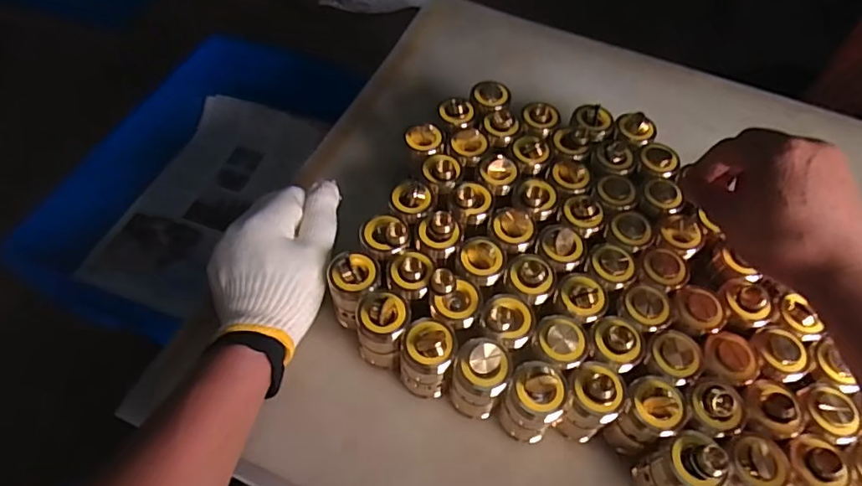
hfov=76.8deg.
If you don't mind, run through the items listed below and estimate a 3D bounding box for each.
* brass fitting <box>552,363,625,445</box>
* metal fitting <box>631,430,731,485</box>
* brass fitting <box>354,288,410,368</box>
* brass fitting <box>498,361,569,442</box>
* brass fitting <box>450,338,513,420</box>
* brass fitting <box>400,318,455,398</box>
[{"bbox_3d":[0.112,0.112,0.385,0.035,0.071,0.037,2,57,-2],"label":"brass fitting"},{"bbox_3d":[0.163,0.151,0.356,0.034,0.070,0.038,-15,59,-13],"label":"metal fitting"},{"bbox_3d":[-0.035,0.064,0.402,0.036,0.072,0.031,-5,57,-7],"label":"brass fitting"},{"bbox_3d":[0.070,0.112,0.378,0.039,0.072,0.035,-12,58,-11],"label":"brass fitting"},{"bbox_3d":[0.035,0.096,0.389,0.037,0.073,0.042,26,58,12],"label":"brass fitting"},{"bbox_3d":[-0.003,0.084,0.395,0.037,0.072,0.041,-2,57,-5],"label":"brass fitting"}]

